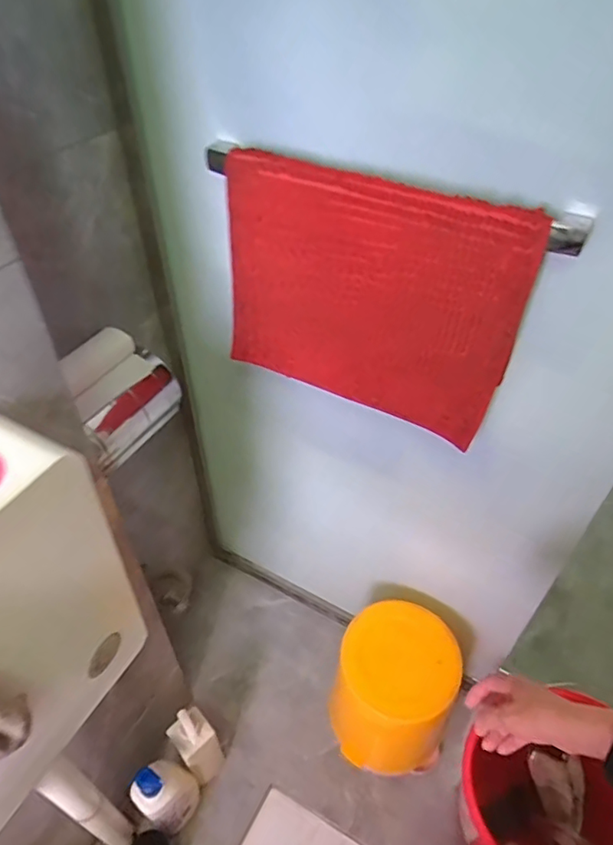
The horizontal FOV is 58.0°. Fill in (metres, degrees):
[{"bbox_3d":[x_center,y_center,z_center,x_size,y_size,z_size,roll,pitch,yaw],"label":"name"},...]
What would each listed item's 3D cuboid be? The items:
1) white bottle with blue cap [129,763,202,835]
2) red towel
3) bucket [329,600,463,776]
[{"bbox_3d":[-0.258,0.685,1.022,0.077,0.282,0.099,20,47,19],"label":"white bottle with blue cap"},{"bbox_3d":[0.063,-0.151,0.704,0.385,0.303,0.044,21,47,20],"label":"red towel"},{"bbox_3d":[0.178,0.550,1.132,0.219,0.345,0.209,2,45,-2],"label":"bucket"}]

